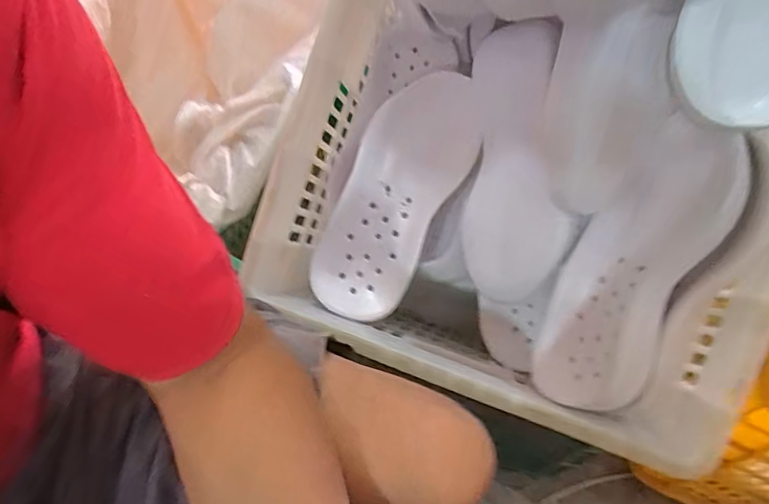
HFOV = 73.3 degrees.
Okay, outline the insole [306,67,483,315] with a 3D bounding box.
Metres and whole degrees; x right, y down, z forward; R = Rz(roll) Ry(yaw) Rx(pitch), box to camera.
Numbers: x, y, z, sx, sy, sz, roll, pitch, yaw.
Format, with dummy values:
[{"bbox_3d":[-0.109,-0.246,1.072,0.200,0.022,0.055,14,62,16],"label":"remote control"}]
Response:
[{"bbox_3d":[0.012,-0.069,0.595,0.125,0.030,0.292,24,82,13],"label":"insole"}]

